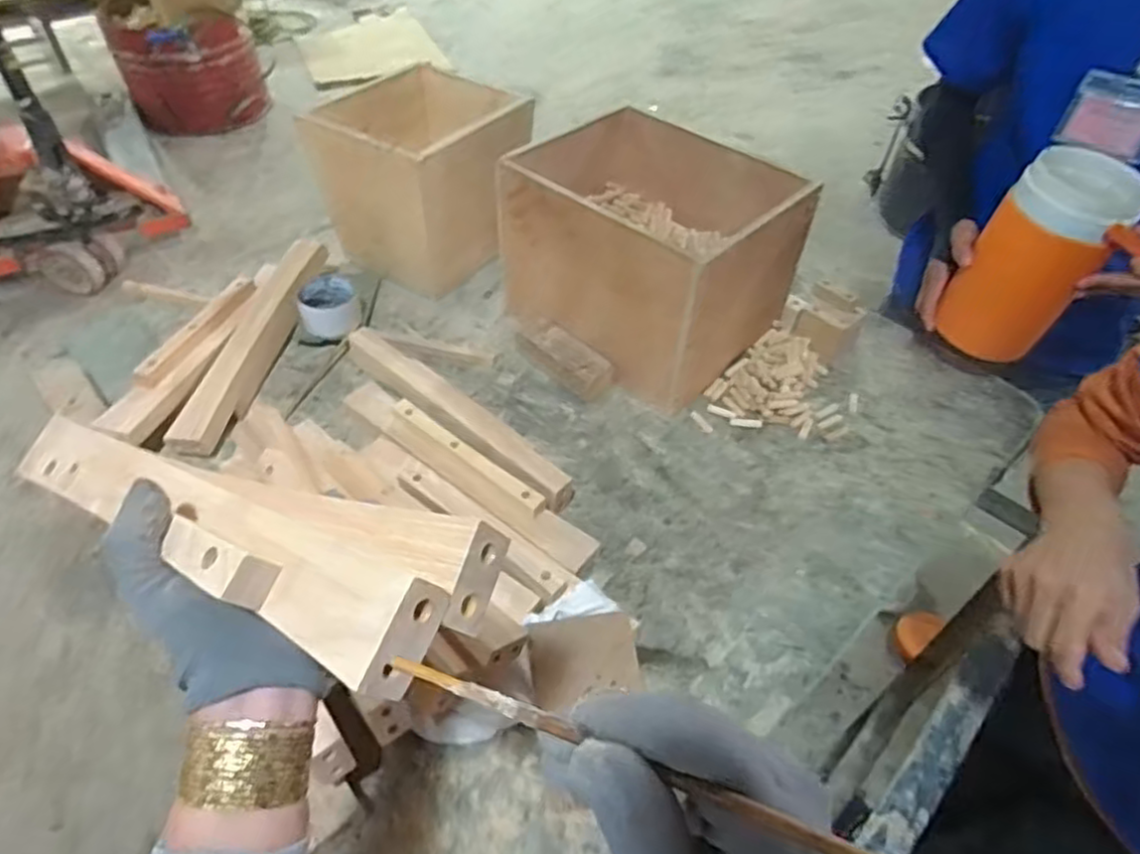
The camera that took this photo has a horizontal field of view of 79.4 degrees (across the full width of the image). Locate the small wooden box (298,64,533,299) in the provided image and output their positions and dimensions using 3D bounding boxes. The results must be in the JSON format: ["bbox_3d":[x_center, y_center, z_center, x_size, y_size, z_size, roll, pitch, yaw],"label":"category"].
[{"bbox_3d":[-0.217,-0.385,1.063,0.243,0.225,0.270,26,52,20],"label":"small wooden box"}]

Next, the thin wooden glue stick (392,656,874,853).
[{"bbox_3d":[0.007,0.099,0.215,0.185,0.005,0.006,6,43,36],"label":"thin wooden glue stick"}]

